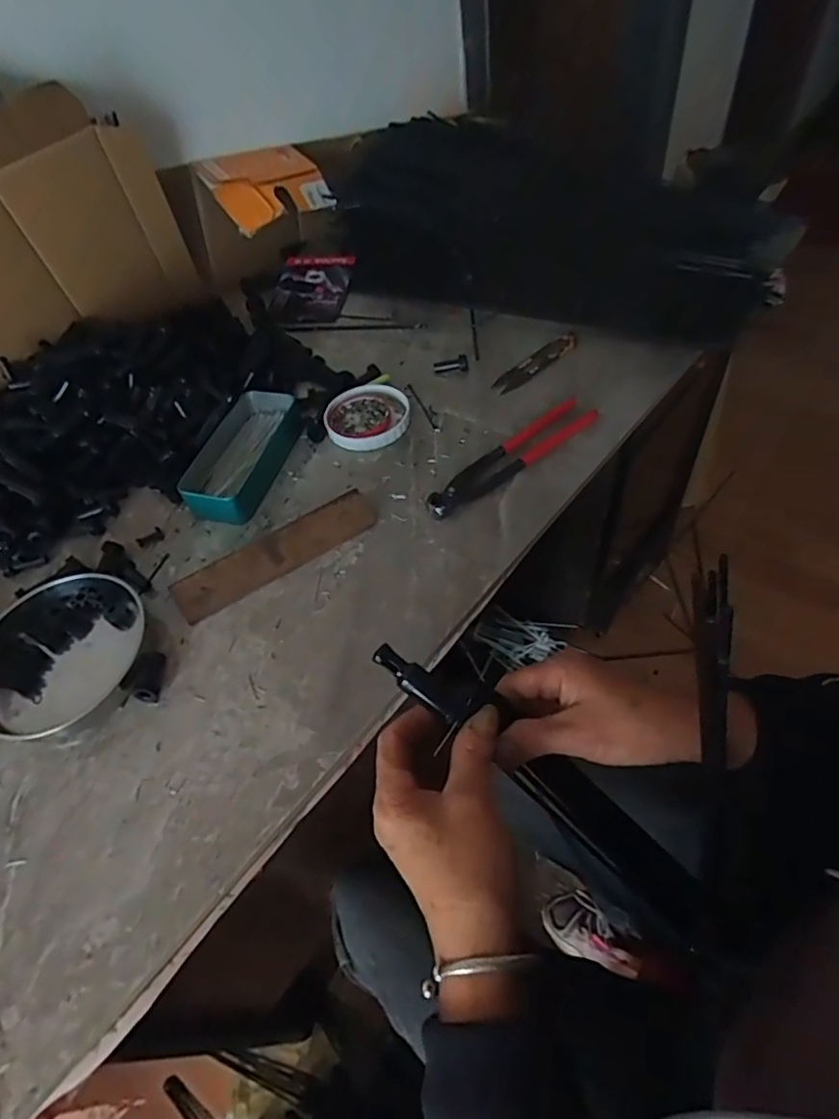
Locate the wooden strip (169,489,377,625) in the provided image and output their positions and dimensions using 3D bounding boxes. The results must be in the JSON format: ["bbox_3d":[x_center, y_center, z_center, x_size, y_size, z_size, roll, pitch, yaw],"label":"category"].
[{"bbox_3d":[-0.121,-0.005,0.507,0.179,0.007,0.037,-29,99,-15],"label":"wooden strip"}]

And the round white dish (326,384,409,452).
[{"bbox_3d":[-0.054,-0.150,0.612,0.086,0.014,0.092,-4,52,6],"label":"round white dish"}]

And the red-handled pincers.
[{"bbox_3d":[0.088,-0.098,0.556,0.200,0.016,0.037,-36,56,-18],"label":"red-handled pincers"}]

